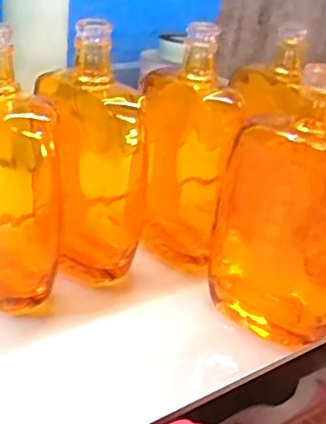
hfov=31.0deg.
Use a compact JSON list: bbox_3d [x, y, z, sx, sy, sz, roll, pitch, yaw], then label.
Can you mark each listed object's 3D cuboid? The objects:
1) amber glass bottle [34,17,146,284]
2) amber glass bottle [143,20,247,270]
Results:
[{"bbox_3d":[-0.057,-0.038,0.458,0.092,0.181,0.056,10,30,-2],"label":"amber glass bottle"},{"bbox_3d":[0.020,-0.049,0.493,0.092,0.190,0.048,27,34,25],"label":"amber glass bottle"}]

